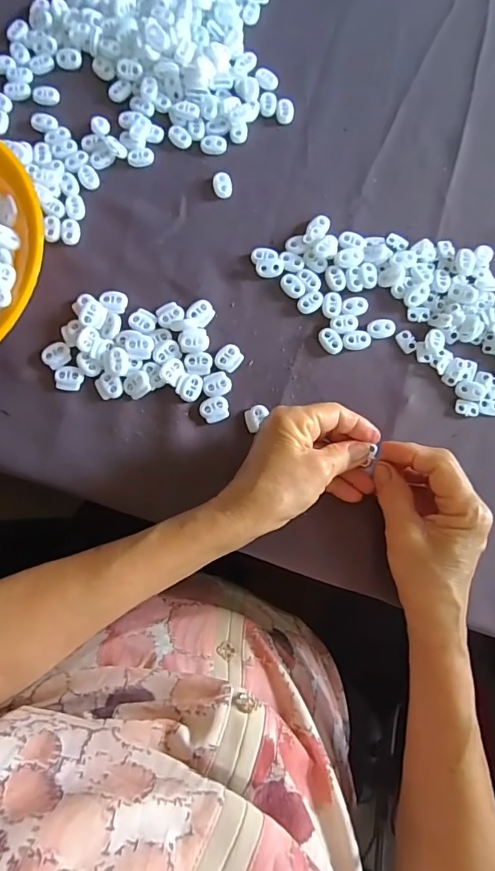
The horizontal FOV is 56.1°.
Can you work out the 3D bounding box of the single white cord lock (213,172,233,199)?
[{"bbox_3d":[-0.021,-0.216,0.400,0.016,0.004,0.023,0,79,-1],"label":"single white cord lock"}]

